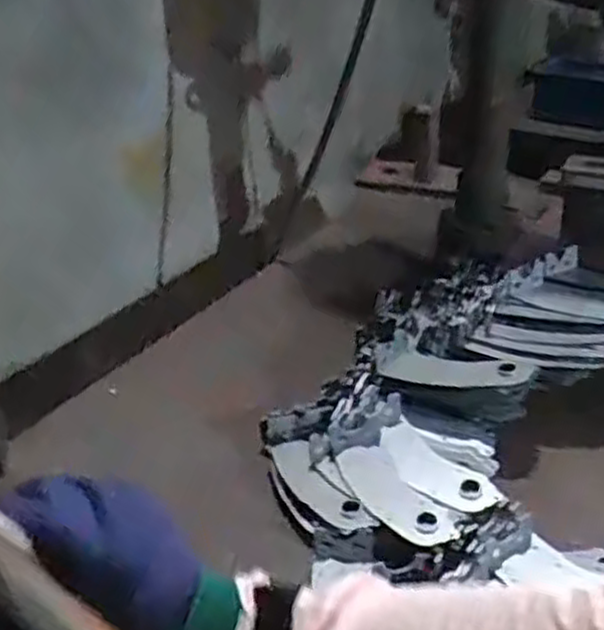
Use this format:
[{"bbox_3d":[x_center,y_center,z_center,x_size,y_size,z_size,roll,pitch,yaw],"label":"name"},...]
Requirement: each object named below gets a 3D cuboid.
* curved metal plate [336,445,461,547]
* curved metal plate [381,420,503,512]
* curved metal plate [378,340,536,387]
[{"bbox_3d":[0.097,0.195,0.853,0.071,0.010,0.162,-23,37,-31],"label":"curved metal plate"},{"bbox_3d":[0.145,0.171,0.880,0.064,0.015,0.157,-26,38,-33],"label":"curved metal plate"},{"bbox_3d":[0.183,0.063,0.960,0.178,0.020,0.071,10,40,24],"label":"curved metal plate"}]

